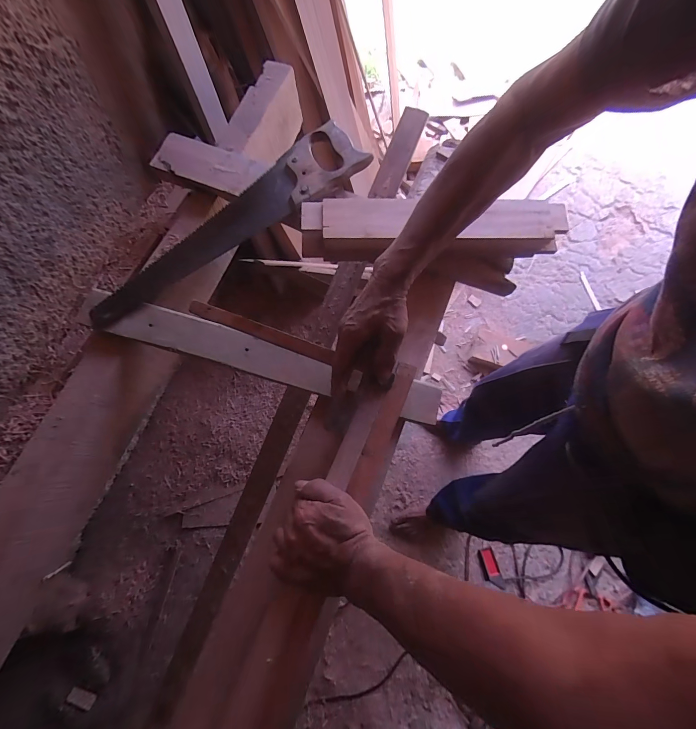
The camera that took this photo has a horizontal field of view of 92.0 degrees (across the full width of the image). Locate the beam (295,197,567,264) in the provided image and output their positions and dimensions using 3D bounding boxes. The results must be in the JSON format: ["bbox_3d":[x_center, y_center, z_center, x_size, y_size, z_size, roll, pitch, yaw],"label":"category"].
[{"bbox_3d":[0.134,-0.210,0.538,0.413,0.067,0.087,-3,72,-3],"label":"beam"}]

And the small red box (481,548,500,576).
[{"bbox_3d":[0.453,0.627,1.068,0.036,0.015,0.076,-13,73,-6],"label":"small red box"}]

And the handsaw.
[{"bbox_3d":[-0.204,-0.242,0.564,0.503,0.025,0.115,-34,71,-5],"label":"handsaw"}]

